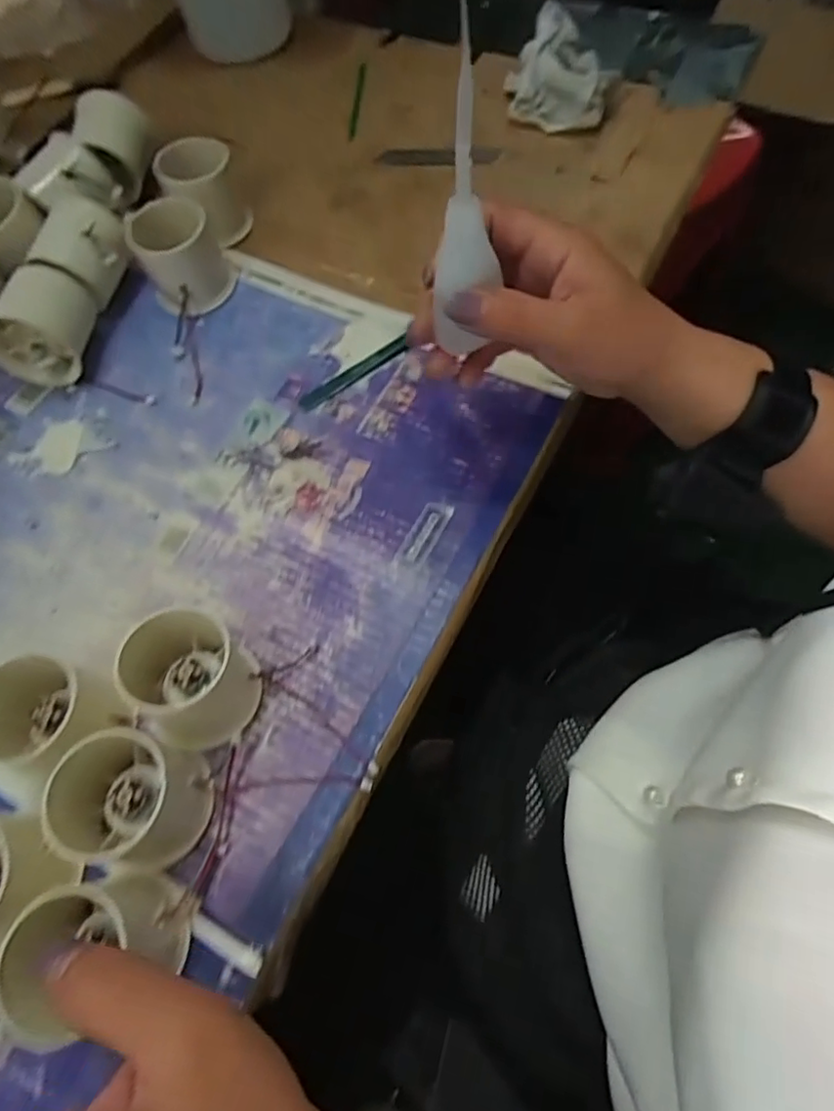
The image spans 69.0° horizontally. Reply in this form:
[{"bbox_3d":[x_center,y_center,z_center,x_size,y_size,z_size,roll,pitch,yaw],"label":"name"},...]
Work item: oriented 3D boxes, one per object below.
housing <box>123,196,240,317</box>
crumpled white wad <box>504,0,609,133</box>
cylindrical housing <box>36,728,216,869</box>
[{"bbox_3d":[-0.158,-0.203,0.413,0.058,0.052,0.054,-25,67,-8],"label":"housing"},{"bbox_3d":[0.112,-0.382,0.474,0.077,0.046,0.098,1,66,4],"label":"crumpled white wad"},{"bbox_3d":[-0.127,0.109,0.271,0.052,0.055,0.054,-1,66,3],"label":"cylindrical housing"}]

